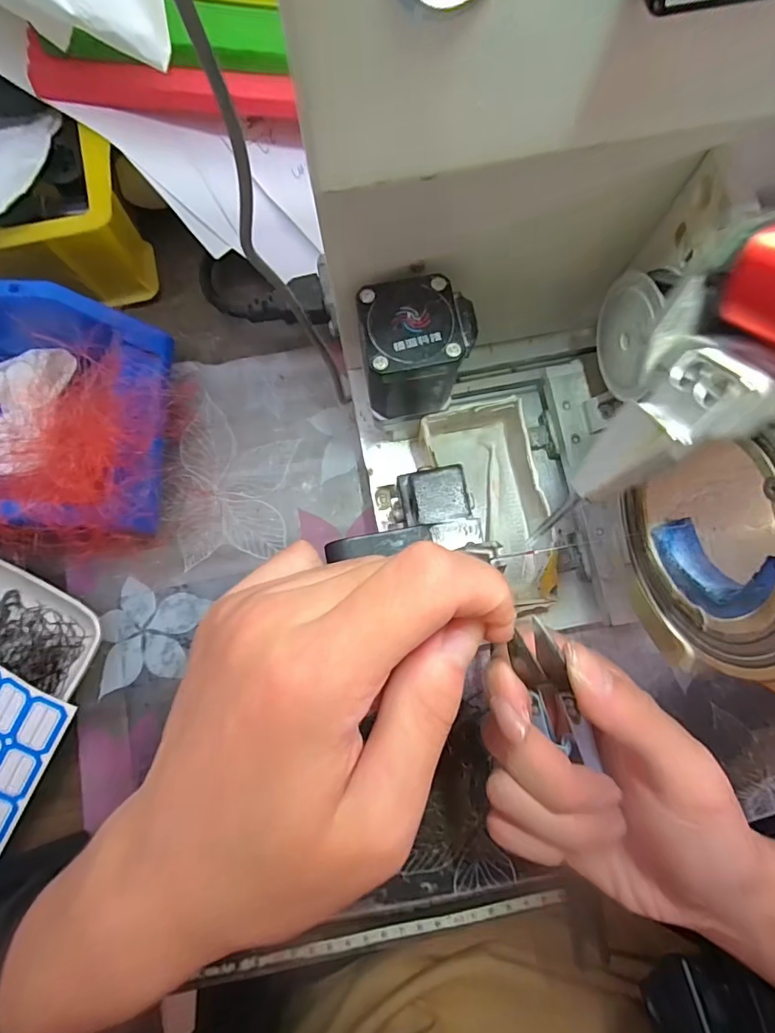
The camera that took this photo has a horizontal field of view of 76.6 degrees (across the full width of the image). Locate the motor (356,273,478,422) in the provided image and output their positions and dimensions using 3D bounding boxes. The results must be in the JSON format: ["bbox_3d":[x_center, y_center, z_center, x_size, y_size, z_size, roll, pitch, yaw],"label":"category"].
[{"bbox_3d":[0.014,-0.074,0.232,0.050,0.053,0.049,-8,81,-2],"label":"motor"}]

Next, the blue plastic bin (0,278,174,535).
[{"bbox_3d":[-0.217,-0.052,0.274,0.188,0.081,0.130,4,81,0],"label":"blue plastic bin"}]

